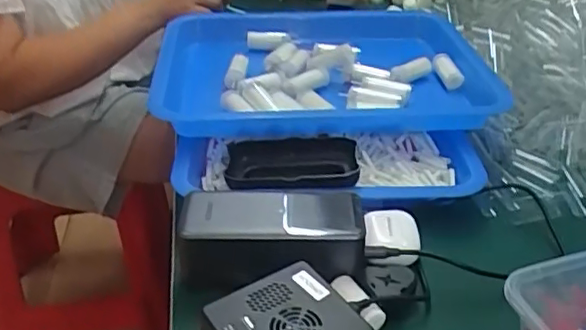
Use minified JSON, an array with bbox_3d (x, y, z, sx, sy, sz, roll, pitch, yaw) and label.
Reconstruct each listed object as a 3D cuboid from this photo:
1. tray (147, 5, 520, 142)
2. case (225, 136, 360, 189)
[{"bbox_3d":[0.028,-0.102,0.633,0.311,0.050,0.263,-2,34,-4],"label":"tray"},{"bbox_3d":[-0.003,0.001,0.499,0.111,0.025,0.074,4,34,5],"label":"case"}]

